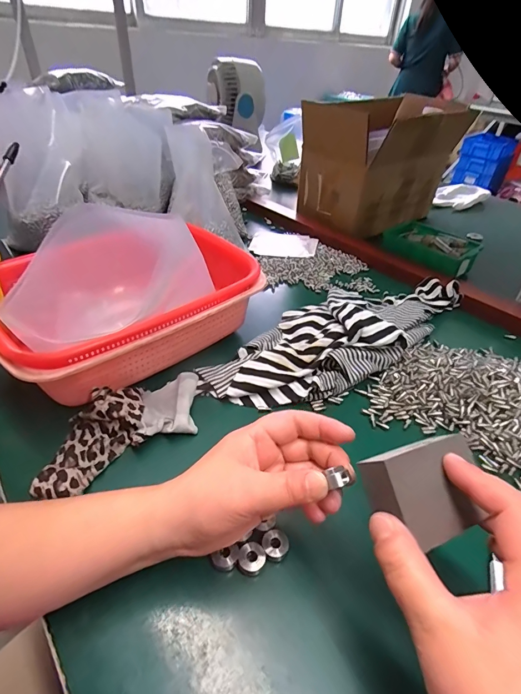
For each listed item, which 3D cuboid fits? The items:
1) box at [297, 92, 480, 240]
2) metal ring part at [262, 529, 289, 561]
[{"bbox_3d":[0.248,-0.366,0.773,0.307,0.214,0.188,-24,47,-29],"label":"box"},{"bbox_3d":[0.011,0.149,0.279,0.019,0.005,0.020,-12,42,-18],"label":"metal ring part"}]

